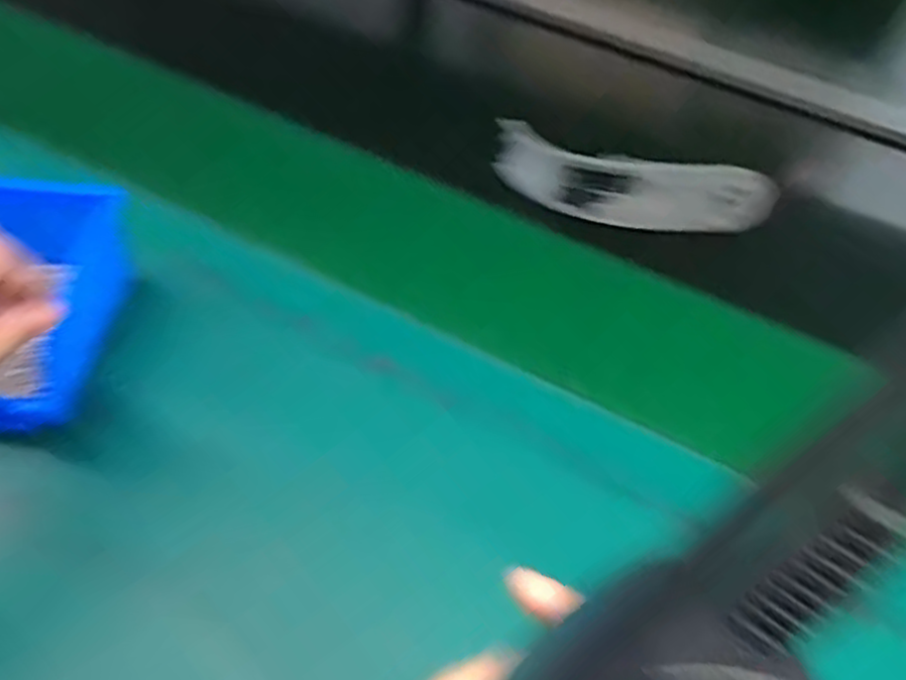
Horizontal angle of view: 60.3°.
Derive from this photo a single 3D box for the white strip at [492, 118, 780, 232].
[{"bbox_3d":[0.133,-0.116,0.592,0.206,0.044,0.048,17,59,14],"label":"white strip"}]

